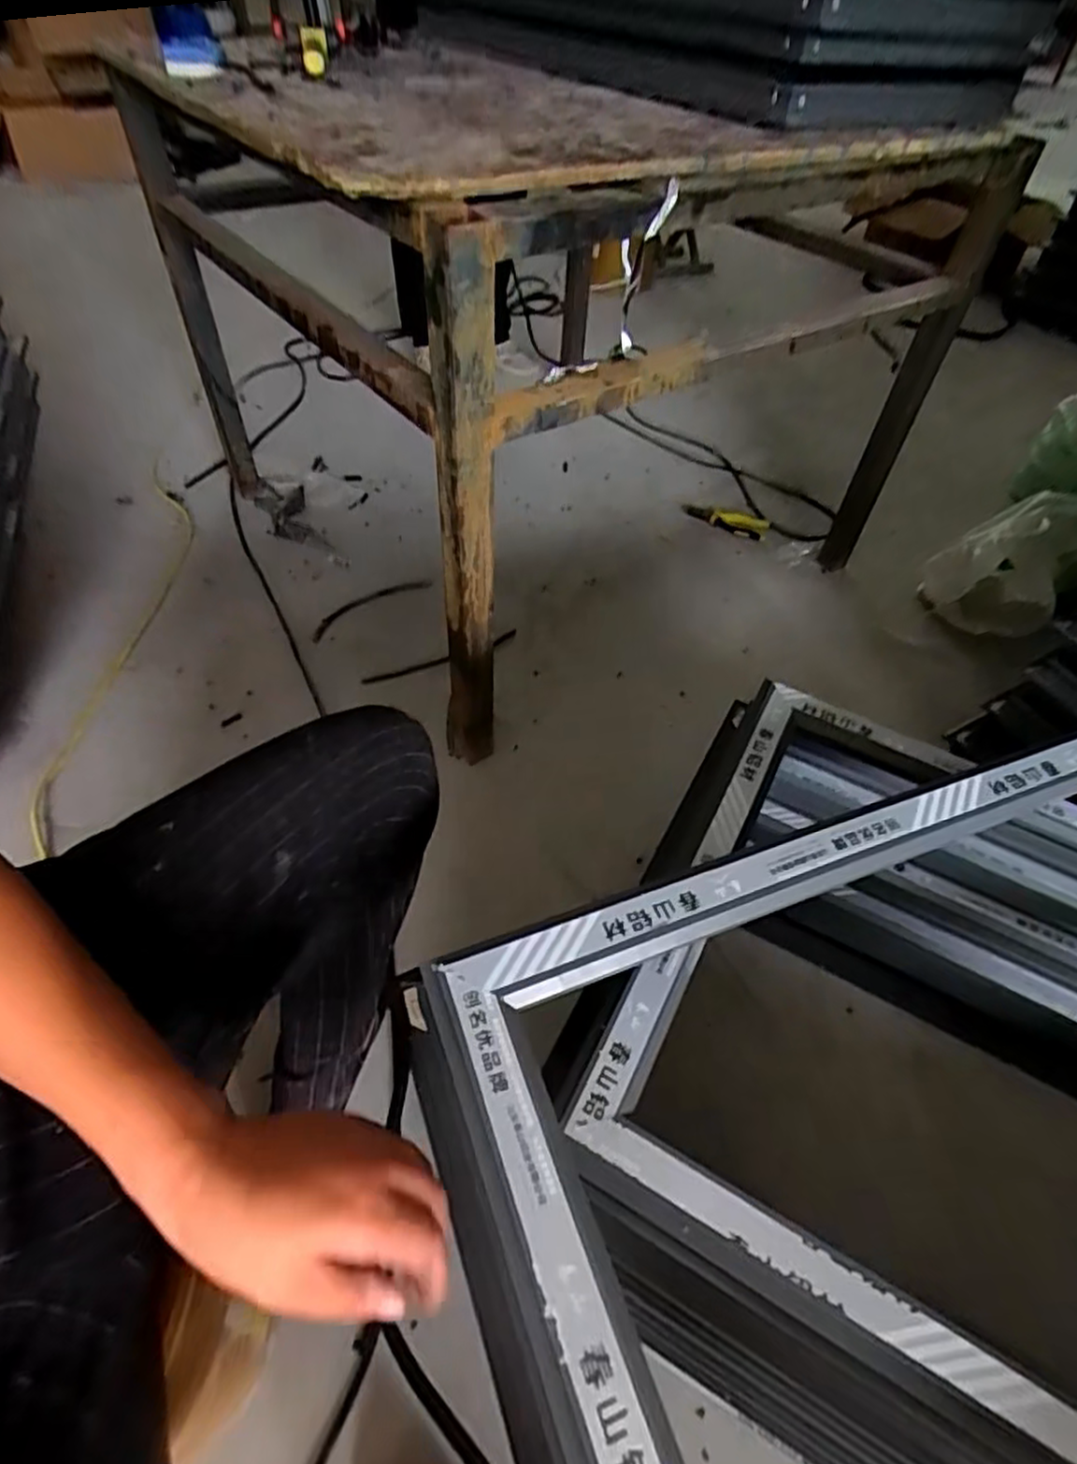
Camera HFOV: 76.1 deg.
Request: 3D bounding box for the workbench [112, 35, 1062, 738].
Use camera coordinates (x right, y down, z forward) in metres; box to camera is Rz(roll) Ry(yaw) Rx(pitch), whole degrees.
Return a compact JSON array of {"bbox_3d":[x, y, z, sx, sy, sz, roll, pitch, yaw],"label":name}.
[{"bbox_3d":[0.033,-0.704,1.252,1.059,0.721,0.936,-26,55,-23],"label":"workbench"}]

